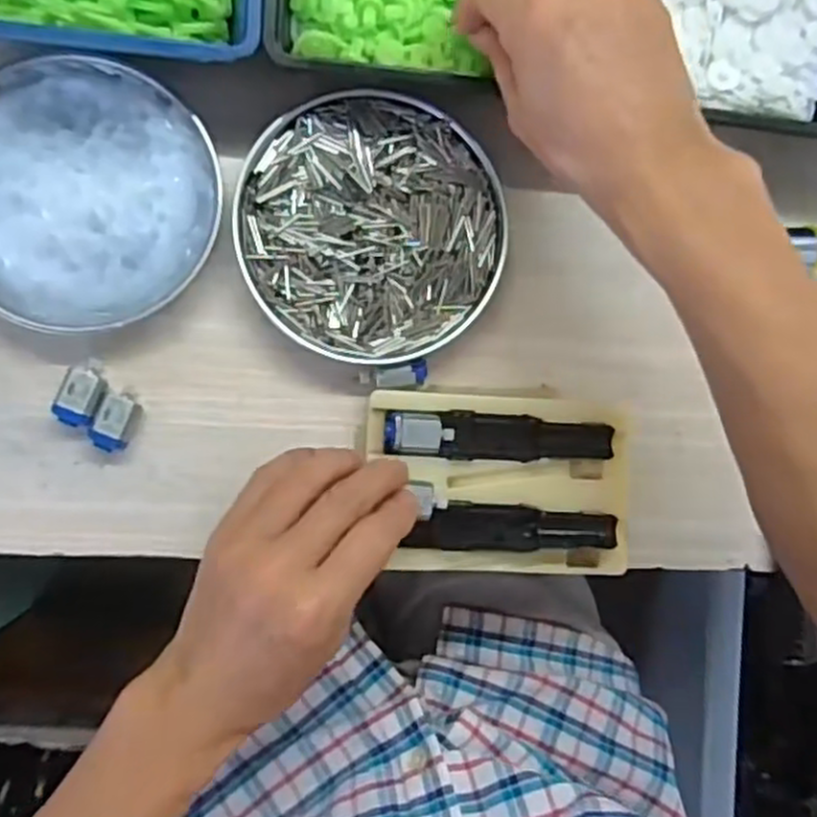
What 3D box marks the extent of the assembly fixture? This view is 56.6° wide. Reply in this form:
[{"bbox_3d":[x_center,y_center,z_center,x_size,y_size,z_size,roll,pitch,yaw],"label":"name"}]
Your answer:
[{"bbox_3d":[0.049,0.039,0.389,0.136,0.022,0.091,3,89,-8],"label":"assembly fixture"}]

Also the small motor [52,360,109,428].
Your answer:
[{"bbox_3d":[-0.159,-0.008,0.372,0.019,0.014,0.033,20,86,-8],"label":"small motor"}]

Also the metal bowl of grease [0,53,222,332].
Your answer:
[{"bbox_3d":[-0.160,-0.103,0.369,0.129,0.027,0.126,0,89,-8],"label":"metal bowl of grease"}]

